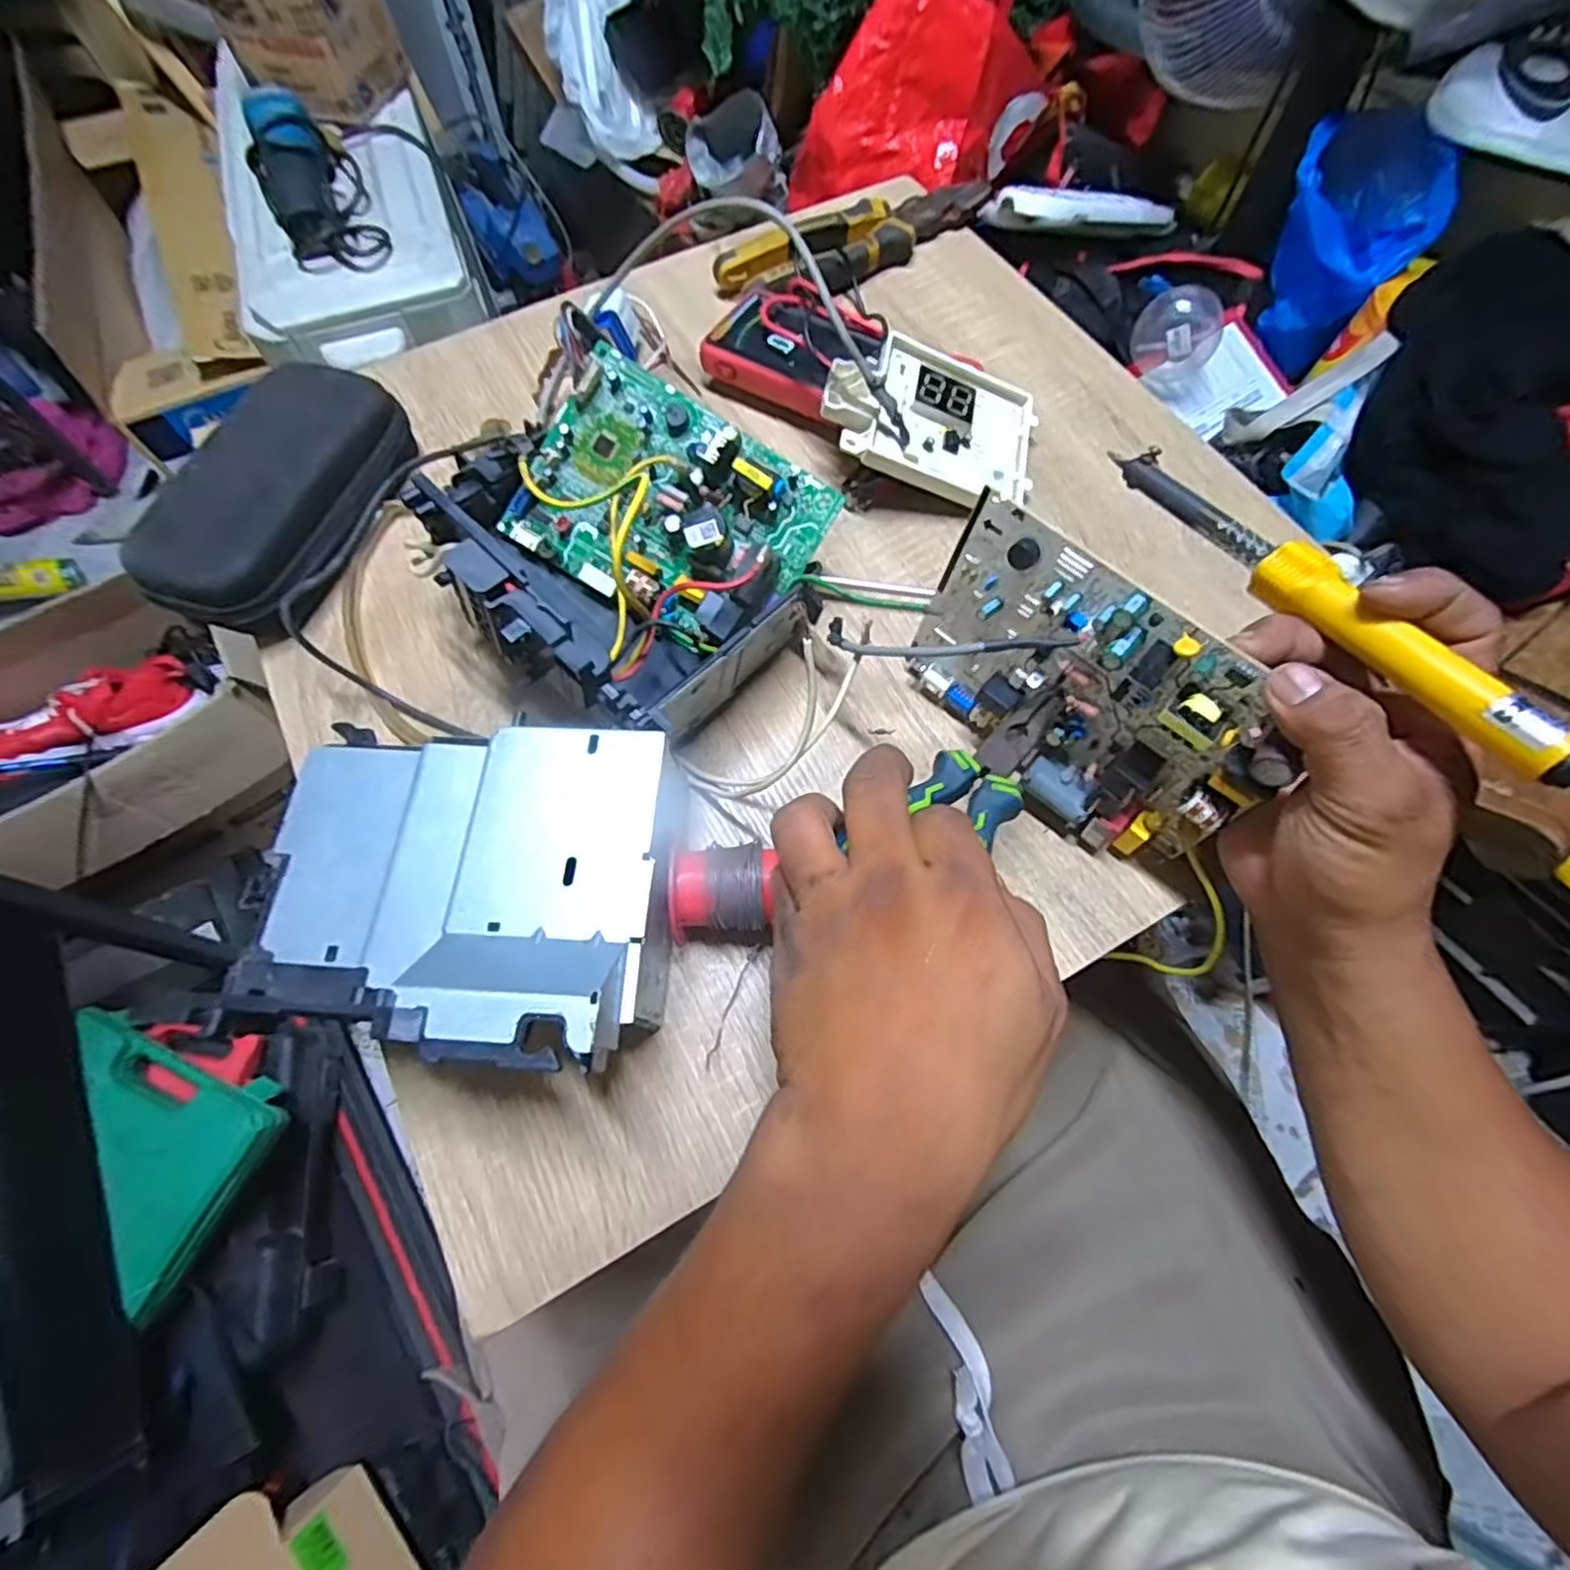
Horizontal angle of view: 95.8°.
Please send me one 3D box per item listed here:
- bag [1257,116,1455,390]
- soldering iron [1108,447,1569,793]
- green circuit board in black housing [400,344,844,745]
[{"bbox_3d":[0.663,-0.640,0.859,0.132,0.189,0.155,-27,69,-11],"label":"bag"},{"bbox_3d":[0.213,-0.073,0.276,0.021,0.020,0.236,-22,53,-9],"label":"soldering iron"},{"bbox_3d":[-0.079,-0.132,0.380,0.191,0.086,0.180,39,72,16],"label":"green circuit board in black housing"}]

